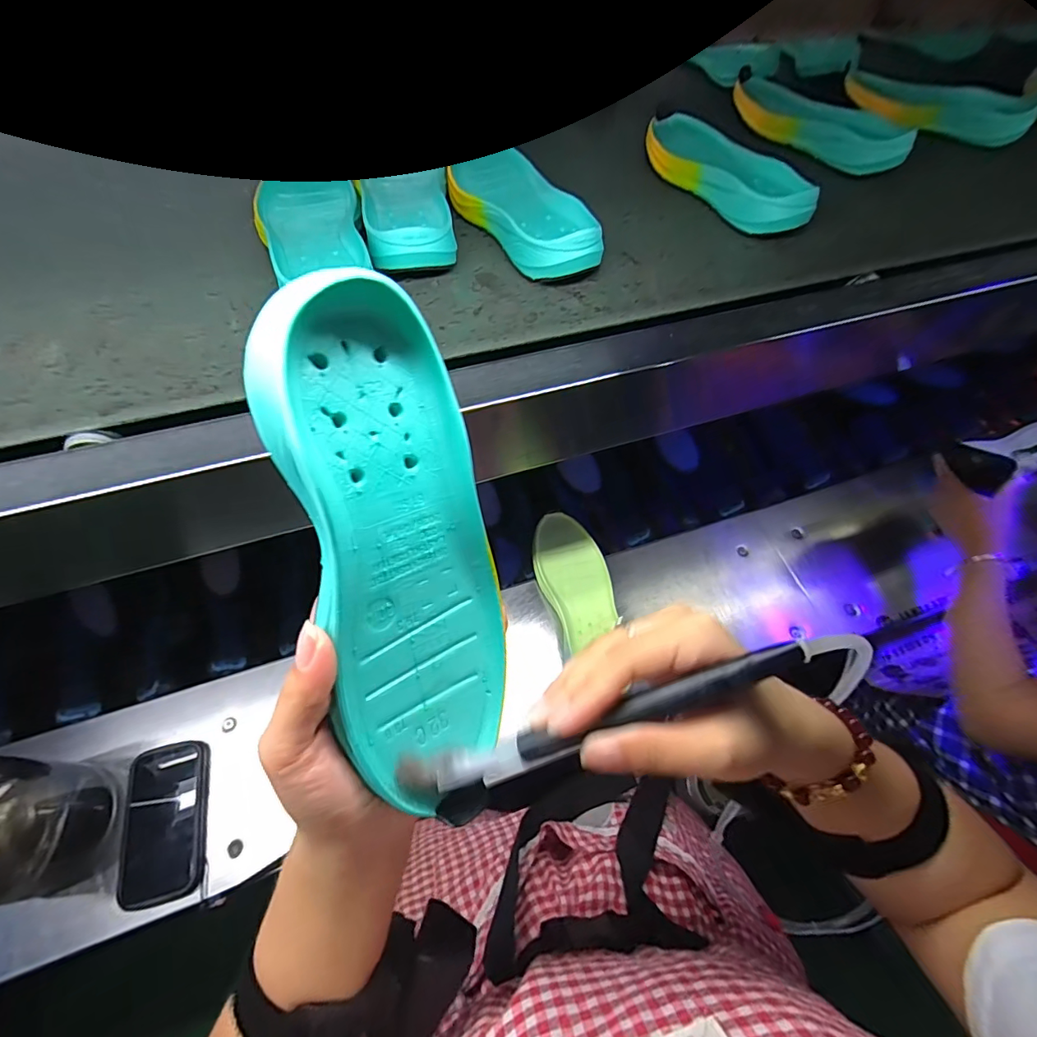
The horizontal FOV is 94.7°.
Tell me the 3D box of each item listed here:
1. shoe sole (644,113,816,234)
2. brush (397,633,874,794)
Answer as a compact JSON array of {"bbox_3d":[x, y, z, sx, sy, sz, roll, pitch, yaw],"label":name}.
[{"bbox_3d":[0.217,-0.368,0.503,0.082,0.039,0.222,-24,64,-15],"label":"shoe sole"},{"bbox_3d":[0.043,0.084,0.196,0.194,0.015,0.024,-21,62,7],"label":"brush"}]

